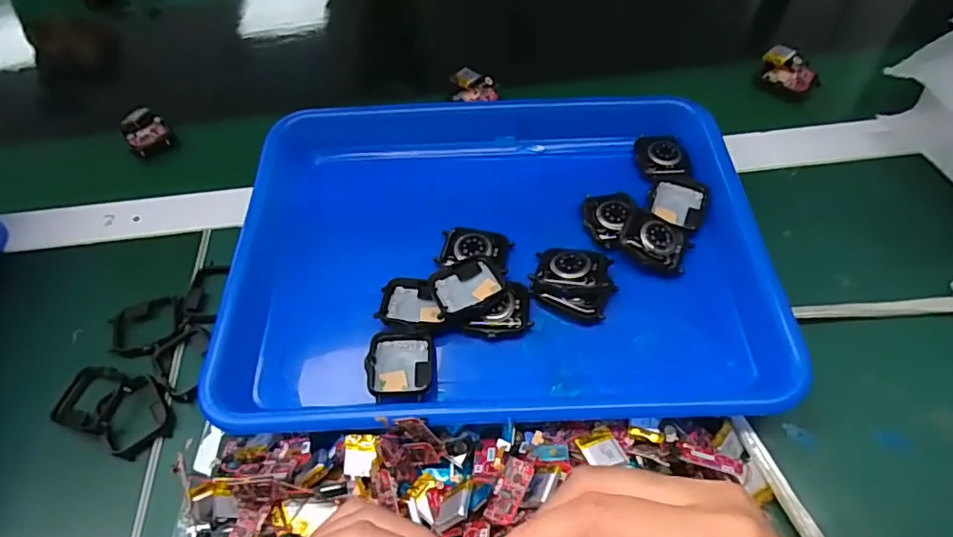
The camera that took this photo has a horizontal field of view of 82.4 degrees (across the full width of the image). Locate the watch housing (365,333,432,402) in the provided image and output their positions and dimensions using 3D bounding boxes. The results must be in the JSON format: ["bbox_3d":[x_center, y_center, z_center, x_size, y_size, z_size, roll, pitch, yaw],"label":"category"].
[{"bbox_3d":[-0.044,0.054,0.312,0.035,0.011,0.043,-4,55,1],"label":"watch housing"}]

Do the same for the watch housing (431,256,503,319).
[{"bbox_3d":[-0.006,0.012,0.333,0.044,0.013,0.033,-19,56,-9],"label":"watch housing"}]

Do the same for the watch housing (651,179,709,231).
[{"bbox_3d":[0.138,-0.045,0.372,0.035,0.009,0.037,13,57,13],"label":"watch housing"}]

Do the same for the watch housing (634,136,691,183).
[{"bbox_3d":[0.134,-0.079,0.390,0.035,0.007,0.044,-4,55,2],"label":"watch housing"}]

